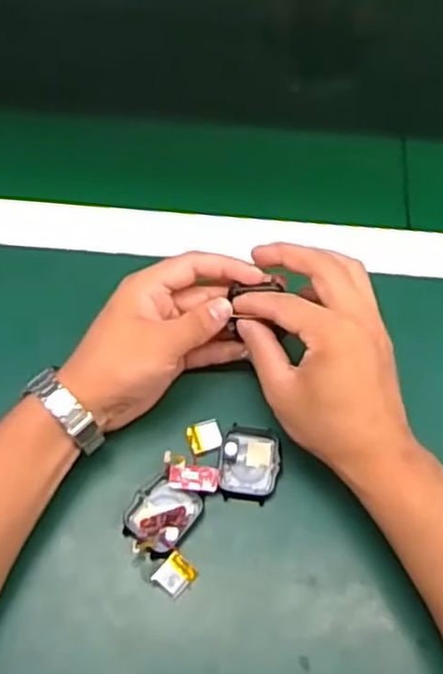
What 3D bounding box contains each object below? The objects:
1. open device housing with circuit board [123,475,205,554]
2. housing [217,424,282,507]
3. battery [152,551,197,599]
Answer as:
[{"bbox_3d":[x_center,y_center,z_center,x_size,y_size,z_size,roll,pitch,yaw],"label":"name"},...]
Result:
[{"bbox_3d":[-0.038,0.109,0.441,0.040,0.019,0.046,26,65,13],"label":"open device housing with circuit board"},{"bbox_3d":[0.018,0.082,0.464,0.037,0.011,0.047,8,62,4],"label":"housing"},{"bbox_3d":[-0.028,0.143,0.430,0.019,0.009,0.021,38,68,18],"label":"battery"}]

